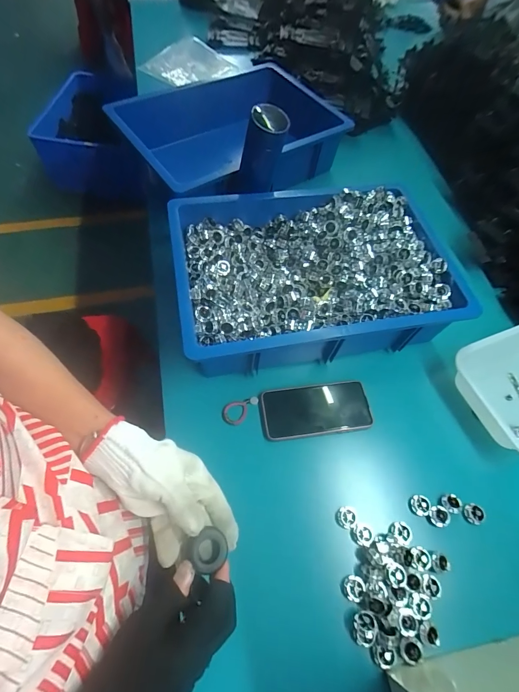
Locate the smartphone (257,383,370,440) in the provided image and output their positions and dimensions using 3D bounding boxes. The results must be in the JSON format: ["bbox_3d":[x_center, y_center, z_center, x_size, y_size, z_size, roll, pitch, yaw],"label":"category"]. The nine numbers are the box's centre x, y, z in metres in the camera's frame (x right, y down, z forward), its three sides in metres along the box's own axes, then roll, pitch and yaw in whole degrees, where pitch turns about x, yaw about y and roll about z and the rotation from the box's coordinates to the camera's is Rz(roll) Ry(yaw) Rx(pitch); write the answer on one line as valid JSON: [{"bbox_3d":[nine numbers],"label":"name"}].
[{"bbox_3d":[0.090,0.099,0.526,0.168,0.015,0.077,-6,61,-6],"label":"smartphone"}]

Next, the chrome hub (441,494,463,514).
[{"bbox_3d":[0.270,0.221,0.473,0.025,0.009,0.022,-37,68,-21],"label":"chrome hub"}]

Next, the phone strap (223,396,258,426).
[{"bbox_3d":[-0.028,0.101,0.521,0.059,0.005,0.034,-15,62,-11],"label":"phone strap"}]

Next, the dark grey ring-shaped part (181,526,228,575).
[{"bbox_3d":[-0.051,0.198,0.326,0.037,0.014,0.034,38,65,18],"label":"dark grey ring-shaped part"}]

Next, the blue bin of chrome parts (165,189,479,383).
[{"bbox_3d":[0.092,-0.125,0.586,0.438,0.109,0.307,-9,61,-8],"label":"blue bin of chrome parts"}]

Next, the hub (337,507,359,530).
[{"bbox_3d":[0.119,0.233,0.458,0.026,0.016,0.028,1,60,-2],"label":"hub"}]

